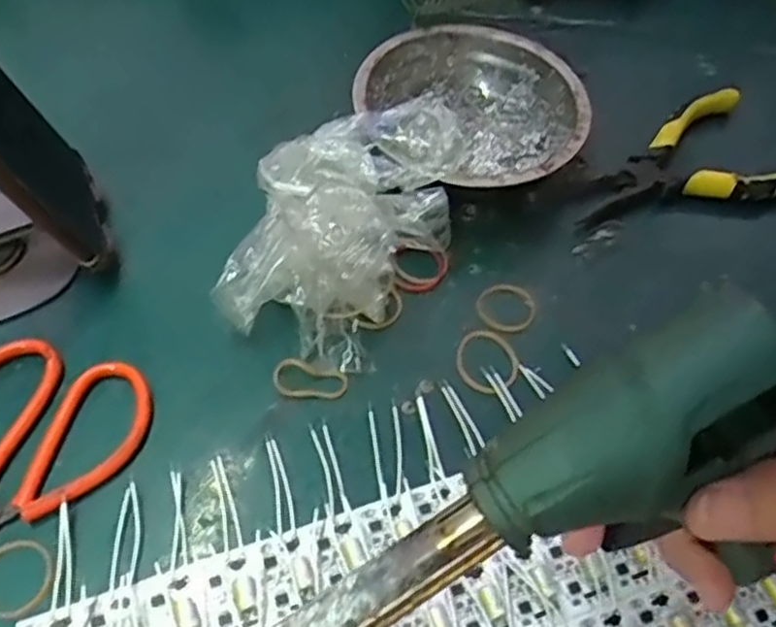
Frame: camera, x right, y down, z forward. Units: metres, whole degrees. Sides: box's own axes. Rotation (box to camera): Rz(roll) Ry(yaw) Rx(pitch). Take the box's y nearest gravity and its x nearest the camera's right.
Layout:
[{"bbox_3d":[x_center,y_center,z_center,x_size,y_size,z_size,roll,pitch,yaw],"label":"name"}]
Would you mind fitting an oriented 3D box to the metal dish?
[{"bbox_3d":[0.048,-0.112,0.416,0.111,0.047,0.128,-37,67,-25],"label":"metal dish"}]

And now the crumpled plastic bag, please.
[{"bbox_3d":[-0.018,-0.055,0.349,0.098,0.070,0.144,11,57,2],"label":"crumpled plastic bag"}]

